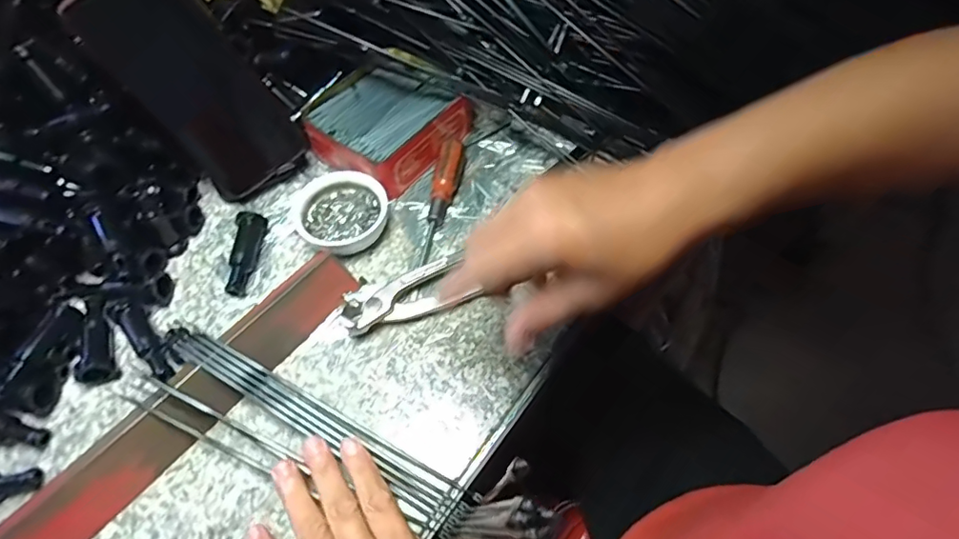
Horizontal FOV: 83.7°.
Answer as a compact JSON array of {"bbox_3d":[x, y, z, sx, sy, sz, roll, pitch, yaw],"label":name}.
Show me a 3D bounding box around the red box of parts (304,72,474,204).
[{"bbox_3d":[-0.081,-0.124,0.467,0.102,0.041,0.111,33,64,20],"label":"red box of parts"}]

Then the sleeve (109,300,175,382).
[{"bbox_3d":[-0.233,0.048,0.373,0.017,0.015,0.069,-38,65,-21],"label":"sleeve"}]

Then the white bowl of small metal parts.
[{"bbox_3d":[-0.110,-0.044,0.427,0.065,0.024,0.071,0,58,1],"label":"white bowl of small metal parts"}]

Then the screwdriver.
[{"bbox_3d":[-0.032,-0.058,0.440,0.019,0.022,0.115,9,58,6],"label":"screwdriver"}]

